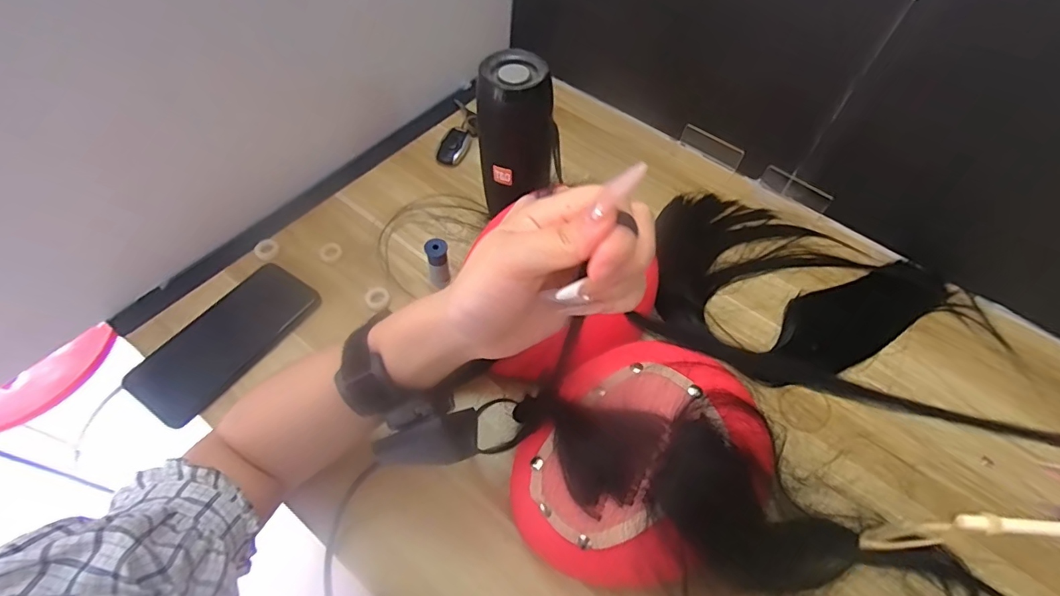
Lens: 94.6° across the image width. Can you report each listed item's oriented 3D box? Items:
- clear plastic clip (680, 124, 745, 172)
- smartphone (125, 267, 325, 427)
[{"bbox_3d":[0.233,-0.193,0.628,0.081,0.027,0.013,34,61,18],"label":"clear plastic clip"},{"bbox_3d":[-0.280,0.038,0.455,0.081,0.010,0.162,28,59,14],"label":"smartphone"}]

